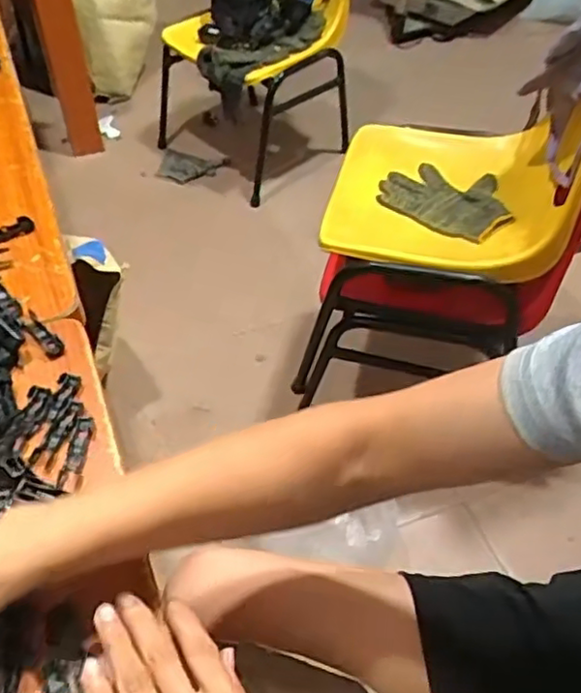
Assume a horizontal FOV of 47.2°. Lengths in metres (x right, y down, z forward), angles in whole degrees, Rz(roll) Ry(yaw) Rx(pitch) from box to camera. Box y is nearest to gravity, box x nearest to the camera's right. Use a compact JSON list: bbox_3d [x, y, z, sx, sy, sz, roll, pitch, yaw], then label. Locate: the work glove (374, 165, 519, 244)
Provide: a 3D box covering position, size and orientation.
[{"bbox_3d":[0.252,-0.240,1.044,0.198,0.028,0.167,31,54,23],"label":"work glove"}]

